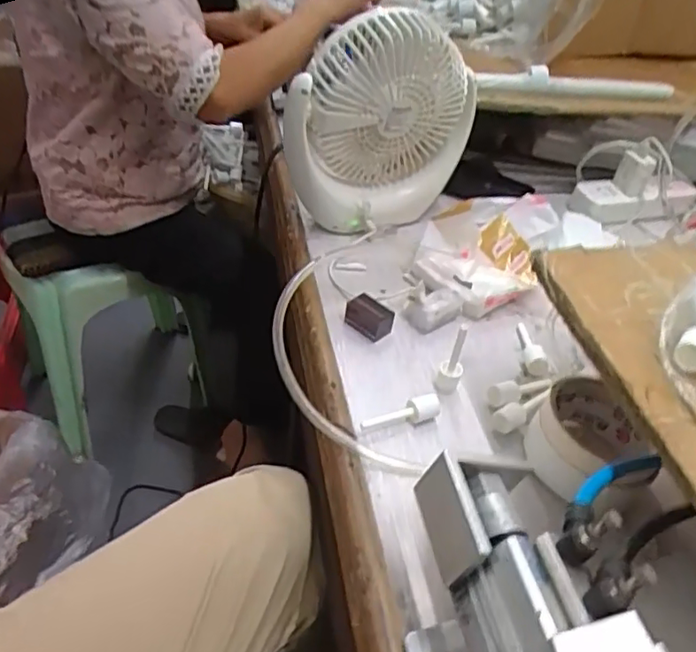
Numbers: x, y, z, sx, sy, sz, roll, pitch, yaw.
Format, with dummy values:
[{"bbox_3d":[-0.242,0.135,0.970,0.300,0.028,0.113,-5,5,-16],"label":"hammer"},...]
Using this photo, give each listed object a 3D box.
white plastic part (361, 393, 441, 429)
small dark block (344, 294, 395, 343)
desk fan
[{"bbox_3d":[0.039,0.065,0.453,0.064,0.012,0.016,-9,44,-17],"label":"white plastic part"},{"bbox_3d":[0.019,-0.008,0.536,0.042,0.029,0.022,33,48,26],"label":"small dark block"},{"bbox_3d":[0.032,-0.208,0.613,0.174,0.200,0.083,-15,46,-23],"label":"desk fan"}]

